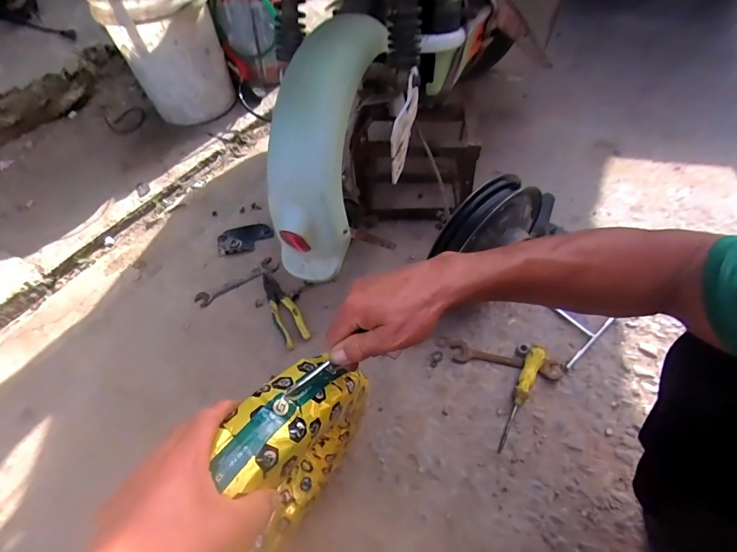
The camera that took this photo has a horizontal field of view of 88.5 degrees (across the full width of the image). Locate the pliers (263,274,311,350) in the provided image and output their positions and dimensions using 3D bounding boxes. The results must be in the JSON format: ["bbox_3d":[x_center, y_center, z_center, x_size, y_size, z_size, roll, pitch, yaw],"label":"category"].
[{"bbox_3d":[-0.182,0.065,0.804,0.052,0.018,0.192,-25,56,-14],"label":"pliers"}]

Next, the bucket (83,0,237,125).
[{"bbox_3d":[-0.619,-0.715,1.191,0.295,0.352,0.324,-2,54,2],"label":"bucket"}]

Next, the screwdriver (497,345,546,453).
[{"bbox_3d":[0.267,0.209,0.668,0.028,0.035,0.200,27,60,21],"label":"screwdriver"}]

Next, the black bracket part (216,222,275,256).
[{"bbox_3d":[-0.303,-0.094,0.933,0.132,0.019,0.086,-16,55,-8],"label":"black bracket part"}]

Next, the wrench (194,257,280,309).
[{"bbox_3d":[-0.297,0.011,0.854,0.189,0.013,0.048,-30,58,-17],"label":"wrench"}]

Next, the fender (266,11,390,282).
[{"bbox_3d":[-0.065,-0.179,0.527,0.106,0.114,0.383,12,99,12],"label":"fender"}]

